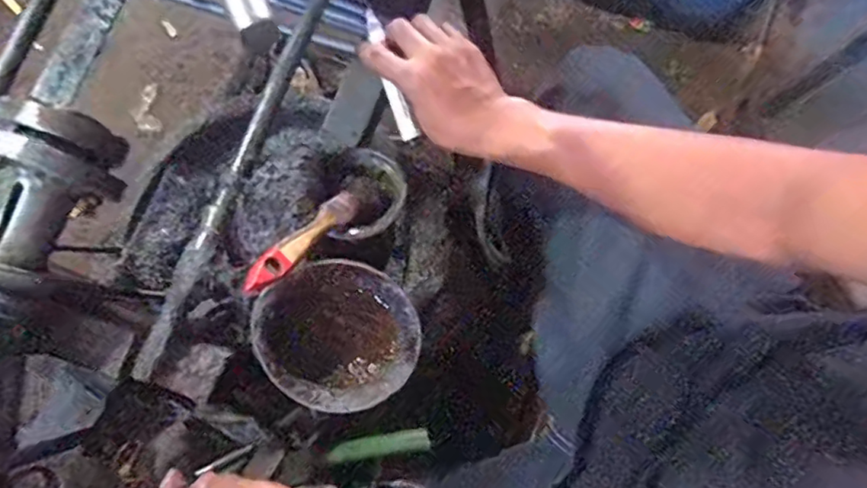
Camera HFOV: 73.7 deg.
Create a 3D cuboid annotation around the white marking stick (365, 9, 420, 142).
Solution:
[{"bbox_3d":[-0.038,-0.146,0.495,0.014,0.018,0.117,-19,88,-4],"label":"white marking stick"}]

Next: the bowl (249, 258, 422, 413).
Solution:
[{"bbox_3d":[-0.078,0.071,0.465,0.126,0.050,0.126,1,87,-20],"label":"bowl"}]

